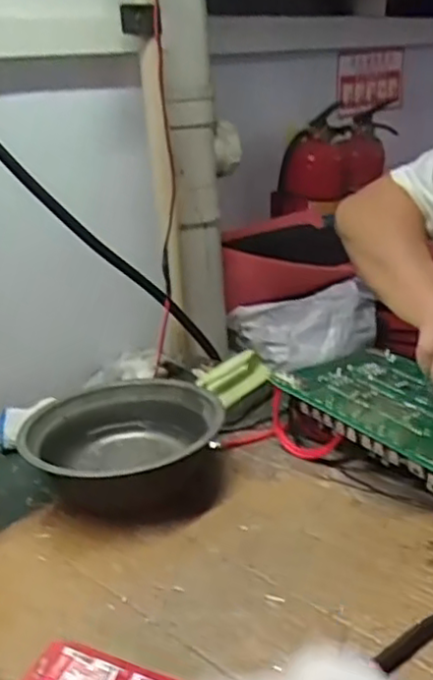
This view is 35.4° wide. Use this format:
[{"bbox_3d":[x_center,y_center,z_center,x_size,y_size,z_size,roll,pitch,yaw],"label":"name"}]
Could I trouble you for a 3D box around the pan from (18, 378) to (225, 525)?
[{"bbox_3d":[-0.088,0.103,0.659,0.182,0.064,0.169,-2,21,1],"label":"pan"}]

